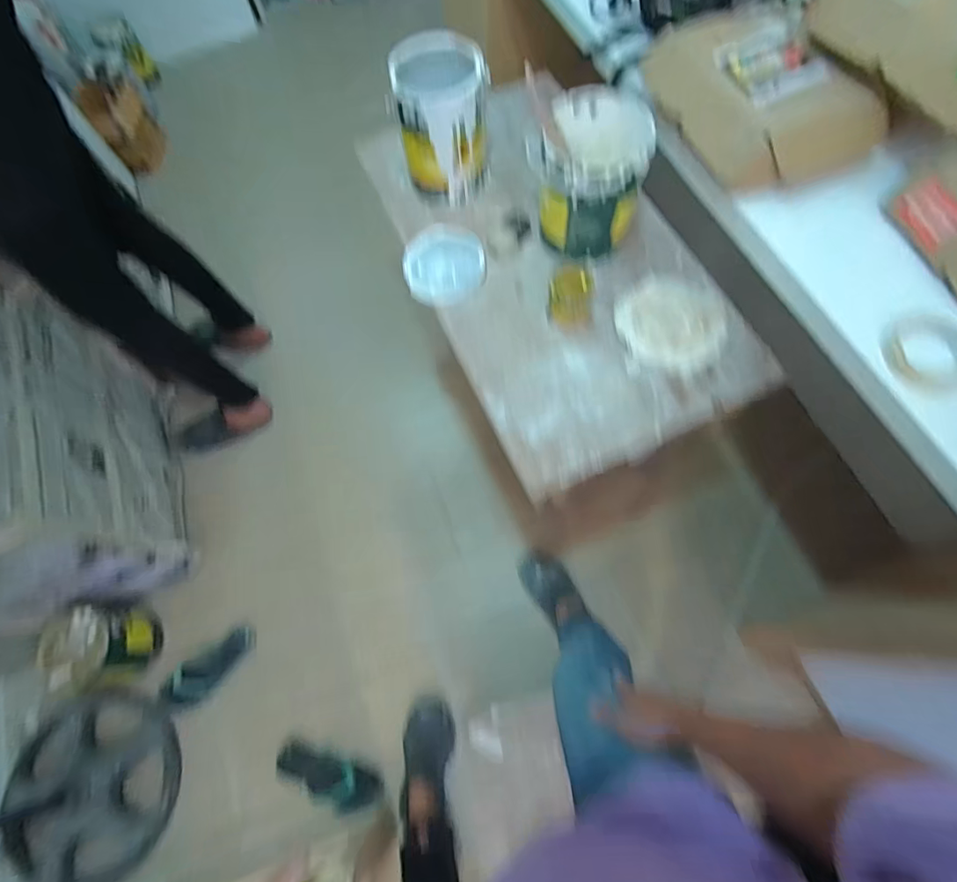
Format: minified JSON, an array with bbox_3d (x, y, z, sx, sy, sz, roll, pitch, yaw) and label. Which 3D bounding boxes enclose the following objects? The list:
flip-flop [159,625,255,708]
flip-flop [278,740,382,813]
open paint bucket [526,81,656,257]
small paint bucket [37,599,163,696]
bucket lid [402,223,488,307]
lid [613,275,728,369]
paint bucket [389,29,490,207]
[{"bbox_3d":[-0.723,0.600,1.313,0.101,0.039,0.253,39,76,16],"label":"flip-flop"},{"bbox_3d":[-0.360,0.801,1.186,0.276,0.093,0.091,19,71,10],"label":"flip-flop"},{"bbox_3d":[0.190,-0.461,0.853,0.186,0.183,0.214,13,70,8],"label":"open paint bucket"},{"bbox_3d":[-0.954,0.519,1.238,0.182,0.207,0.203,-8,69,0],"label":"small paint bucket"},{"bbox_3d":[-0.065,-0.341,0.939,0.152,0.018,0.186,-5,69,1],"label":"bucket lid"},{"bbox_3d":[0.334,-0.206,0.849,0.186,0.014,0.171,-1,69,2],"label":"lid"},{"bbox_3d":[-0.067,-0.602,0.923,0.163,0.207,0.191,-11,69,-2],"label":"paint bucket"}]

